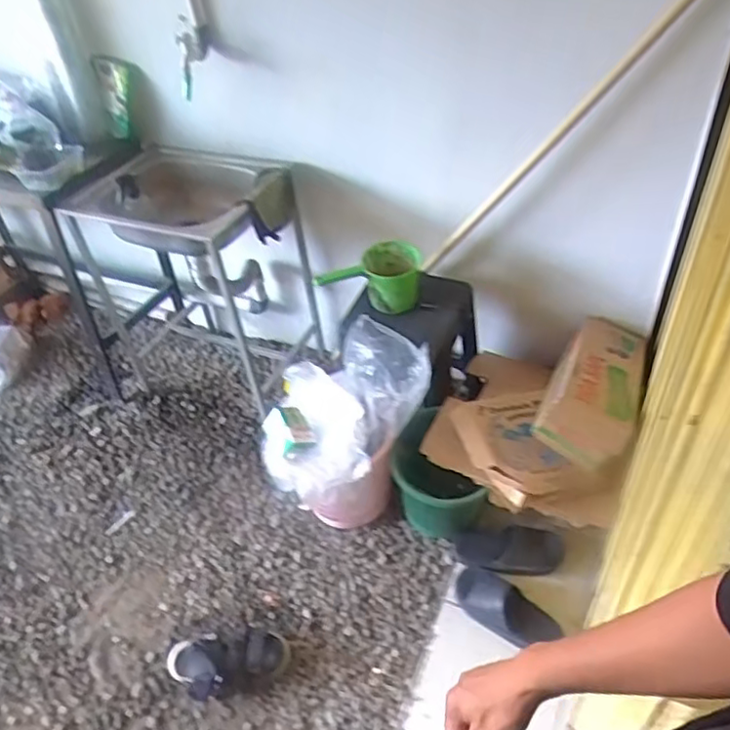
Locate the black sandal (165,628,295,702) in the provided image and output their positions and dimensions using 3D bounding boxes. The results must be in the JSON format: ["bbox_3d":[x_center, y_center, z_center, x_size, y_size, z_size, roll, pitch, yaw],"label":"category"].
[{"bbox_3d":[-0.308,0.647,1.396,0.274,0.083,0.137,-5,44,-2],"label":"black sandal"}]

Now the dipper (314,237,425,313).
[{"bbox_3d":[0.014,-0.219,1.568,0.261,0.155,0.197,-6,46,2],"label":"dipper"}]

